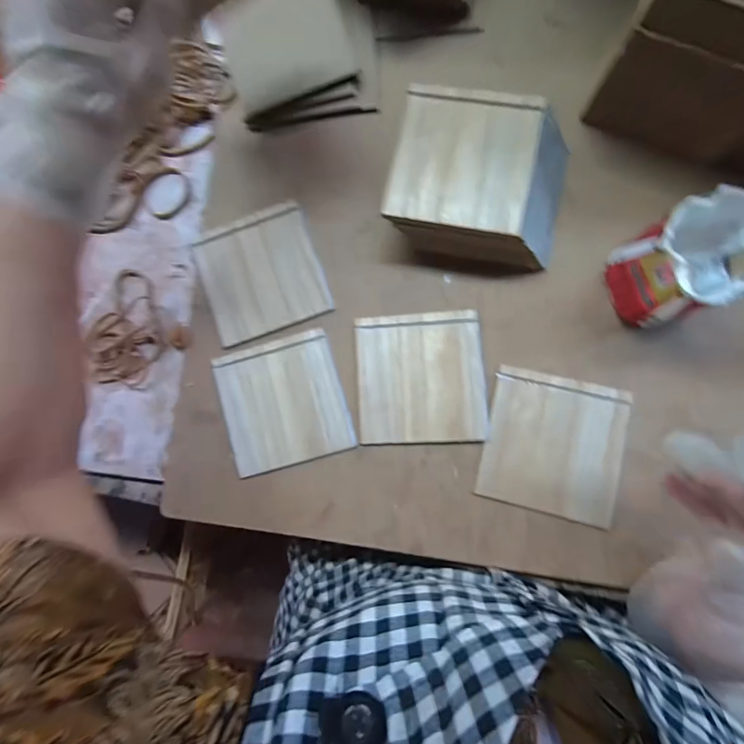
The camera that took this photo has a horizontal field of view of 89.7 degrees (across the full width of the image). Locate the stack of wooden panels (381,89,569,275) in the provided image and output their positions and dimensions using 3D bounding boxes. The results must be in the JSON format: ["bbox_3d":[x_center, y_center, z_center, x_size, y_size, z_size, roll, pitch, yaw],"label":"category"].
[{"bbox_3d":[0.088,-0.151,0.304,0.138,0.049,0.115,11,87,7],"label":"stack of wooden panels"}]

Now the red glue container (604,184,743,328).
[{"bbox_3d":[0.222,-0.075,0.268,0.067,0.080,0.066,-26,83,3],"label":"red glue container"}]

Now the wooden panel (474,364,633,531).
[{"bbox_3d":[0.147,0.058,0.301,0.104,0.005,0.107,12,87,7],"label":"wooden panel"}]

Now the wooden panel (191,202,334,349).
[{"bbox_3d":[-0.101,-0.090,0.338,0.106,0.009,0.107,-20,84,4],"label":"wooden panel"}]

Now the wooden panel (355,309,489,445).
[{"bbox_3d":[0.041,0.005,0.317,0.106,0.006,0.109,-4,85,6],"label":"wooden panel"}]

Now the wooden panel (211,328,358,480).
[{"bbox_3d":[-0.078,0.027,0.328,0.105,0.004,0.108,-17,84,4],"label":"wooden panel"}]

